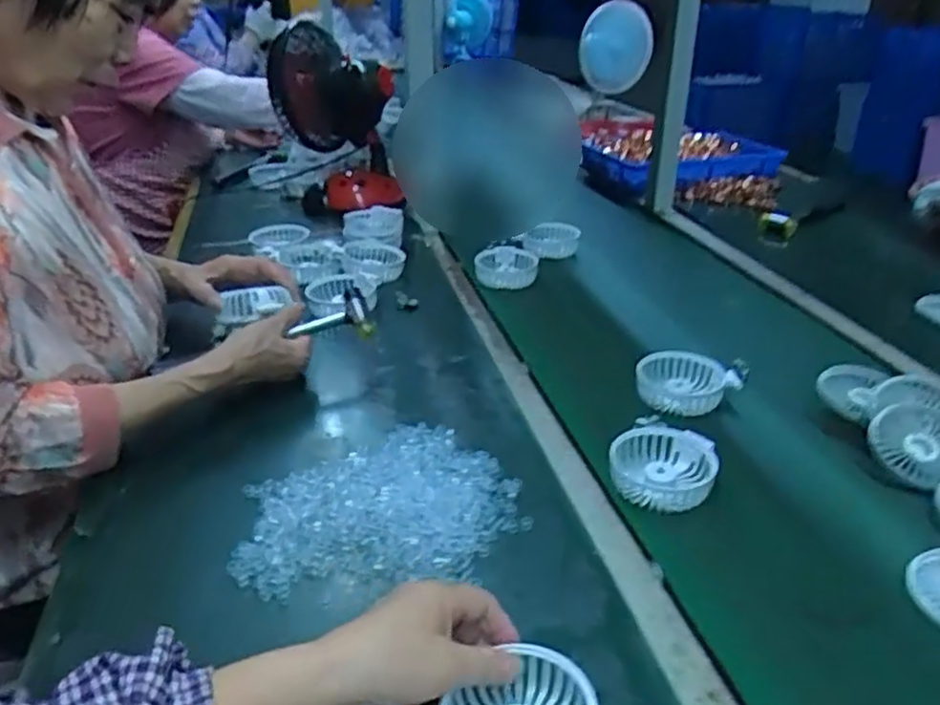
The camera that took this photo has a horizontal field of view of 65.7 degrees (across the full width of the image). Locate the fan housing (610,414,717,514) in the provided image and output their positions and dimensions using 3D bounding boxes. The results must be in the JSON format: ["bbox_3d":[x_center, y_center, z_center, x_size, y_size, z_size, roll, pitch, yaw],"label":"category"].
[{"bbox_3d":[0.170,0.104,0.647,0.090,0.032,0.097,12,31,20],"label":"fan housing"}]

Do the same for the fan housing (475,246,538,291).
[{"bbox_3d":[0.053,-0.128,1.058,0.088,0.032,0.087,4,29,5],"label":"fan housing"}]

